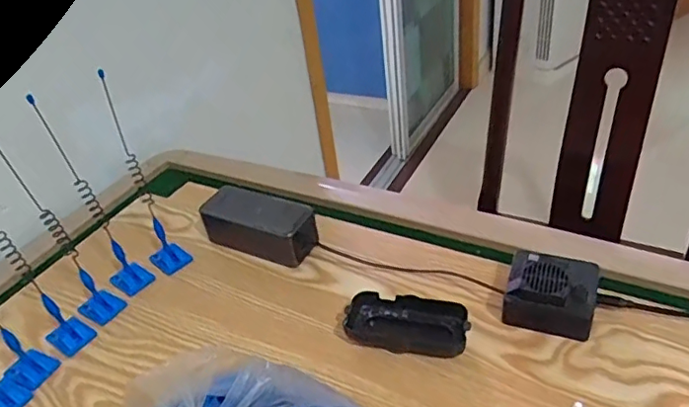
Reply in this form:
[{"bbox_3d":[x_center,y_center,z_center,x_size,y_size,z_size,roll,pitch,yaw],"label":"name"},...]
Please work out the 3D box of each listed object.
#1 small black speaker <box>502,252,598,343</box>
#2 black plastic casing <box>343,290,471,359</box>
[{"bbox_3d":[0.194,0.075,0.523,0.077,0.048,0.082,10,40,22],"label":"small black speaker"},{"bbox_3d":[0.058,0.111,0.523,0.110,0.024,0.051,6,39,18],"label":"black plastic casing"}]

